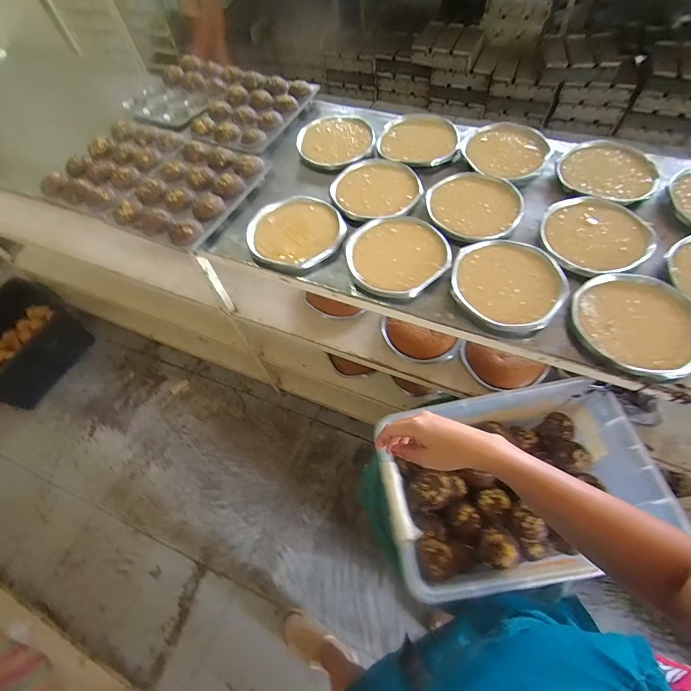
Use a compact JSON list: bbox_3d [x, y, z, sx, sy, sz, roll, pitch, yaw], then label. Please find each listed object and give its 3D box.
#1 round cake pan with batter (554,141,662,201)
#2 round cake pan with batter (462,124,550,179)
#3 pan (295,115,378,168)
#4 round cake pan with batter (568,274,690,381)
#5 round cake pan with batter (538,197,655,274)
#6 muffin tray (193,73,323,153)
[{"bbox_3d":[0.566,-0.374,0.791,0.194,0.031,0.156,22,66,14],"label":"round cake pan with batter"},{"bbox_3d":[0.384,-0.462,0.881,0.180,0.040,0.165,-2,60,3],"label":"round cake pan with batter"},{"bbox_3d":[-0.032,-0.540,0.956,0.191,0.030,0.191,-22,62,-9],"label":"pan"},{"bbox_3d":[0.485,-0.039,0.608,0.193,0.034,0.184,-2,60,3],"label":"round cake pan with batter"},{"bbox_3d":[0.484,-0.208,0.725,0.190,0.043,0.204,-2,60,3],"label":"round cake pan with batter"},{"bbox_3d":[-0.257,-0.655,1.023,0.250,0.043,0.302,21,64,15],"label":"muffin tray"}]

